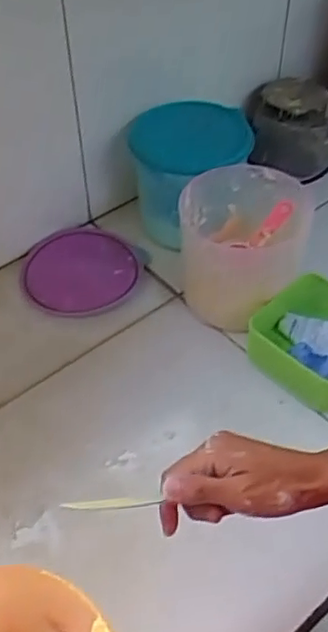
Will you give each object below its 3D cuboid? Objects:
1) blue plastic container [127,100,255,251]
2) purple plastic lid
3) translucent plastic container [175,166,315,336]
[{"bbox_3d":[0.040,-0.204,0.918,0.149,0.152,0.153,0,48,1],"label":"blue plastic container"},{"bbox_3d":[-0.115,-0.064,0.899,0.163,0.016,0.152,4,57,-5],"label":"purple plastic lid"},{"bbox_3d":[0.101,-0.085,0.825,0.151,0.145,0.156,-7,49,-5],"label":"translucent plastic container"}]

